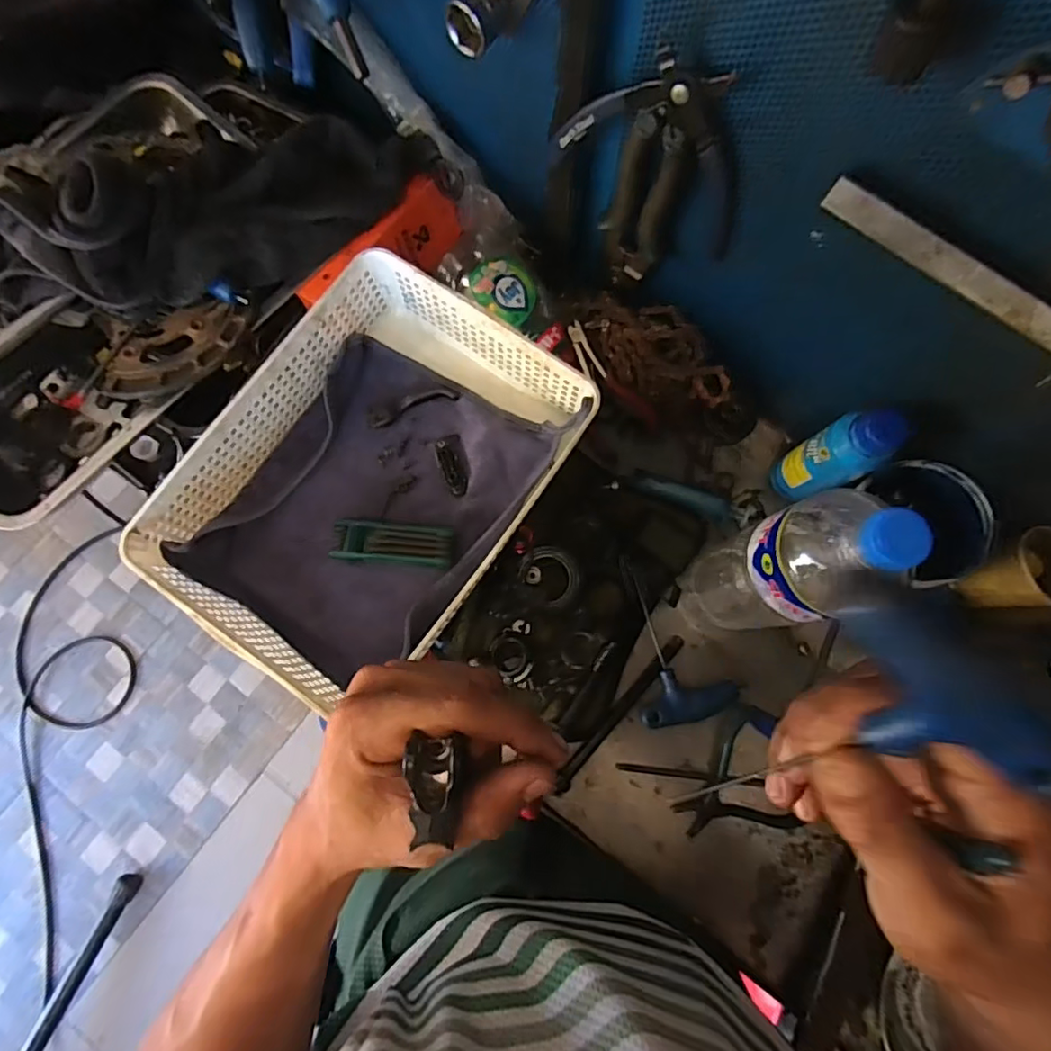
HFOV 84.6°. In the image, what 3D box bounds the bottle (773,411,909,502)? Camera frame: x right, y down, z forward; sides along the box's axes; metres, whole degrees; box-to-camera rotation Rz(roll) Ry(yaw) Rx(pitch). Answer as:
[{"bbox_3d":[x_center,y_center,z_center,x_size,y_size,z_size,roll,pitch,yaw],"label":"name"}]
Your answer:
[{"bbox_3d":[0.260,-0.057,0.490,0.039,0.152,0.047,-24,79,-5],"label":"bottle"}]

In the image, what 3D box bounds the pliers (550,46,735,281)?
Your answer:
[{"bbox_3d":[0.088,-0.254,0.428,0.145,0.188,0.024,30,79,6],"label":"pliers"}]

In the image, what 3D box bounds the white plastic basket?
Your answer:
[{"bbox_3d":[-0.129,-0.037,0.504,0.257,0.098,0.330,30,79,6],"label":"white plastic basket"}]

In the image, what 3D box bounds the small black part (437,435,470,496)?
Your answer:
[{"bbox_3d":[-0.066,-0.055,0.534,0.025,0.010,0.054,-13,78,-3],"label":"small black part"}]

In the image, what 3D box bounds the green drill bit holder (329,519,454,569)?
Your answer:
[{"bbox_3d":[-0.116,0.018,0.521,0.103,0.022,0.036,5,78,1],"label":"green drill bit holder"}]

